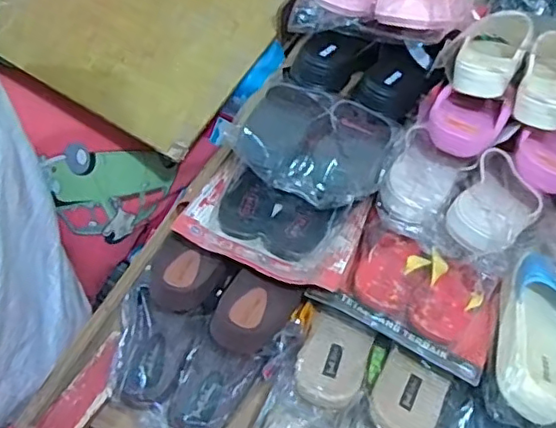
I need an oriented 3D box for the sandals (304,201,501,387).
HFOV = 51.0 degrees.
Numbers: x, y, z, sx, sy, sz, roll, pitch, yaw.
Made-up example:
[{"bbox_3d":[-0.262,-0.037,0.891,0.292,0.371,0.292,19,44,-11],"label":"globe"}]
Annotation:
[{"bbox_3d":[0.165,0.089,0.690,0.199,0.046,0.152,28,50,13],"label":"sandals"}]

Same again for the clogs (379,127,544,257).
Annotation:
[{"bbox_3d":[0.228,-0.025,0.730,0.183,0.073,0.159,24,64,13],"label":"clogs"}]

